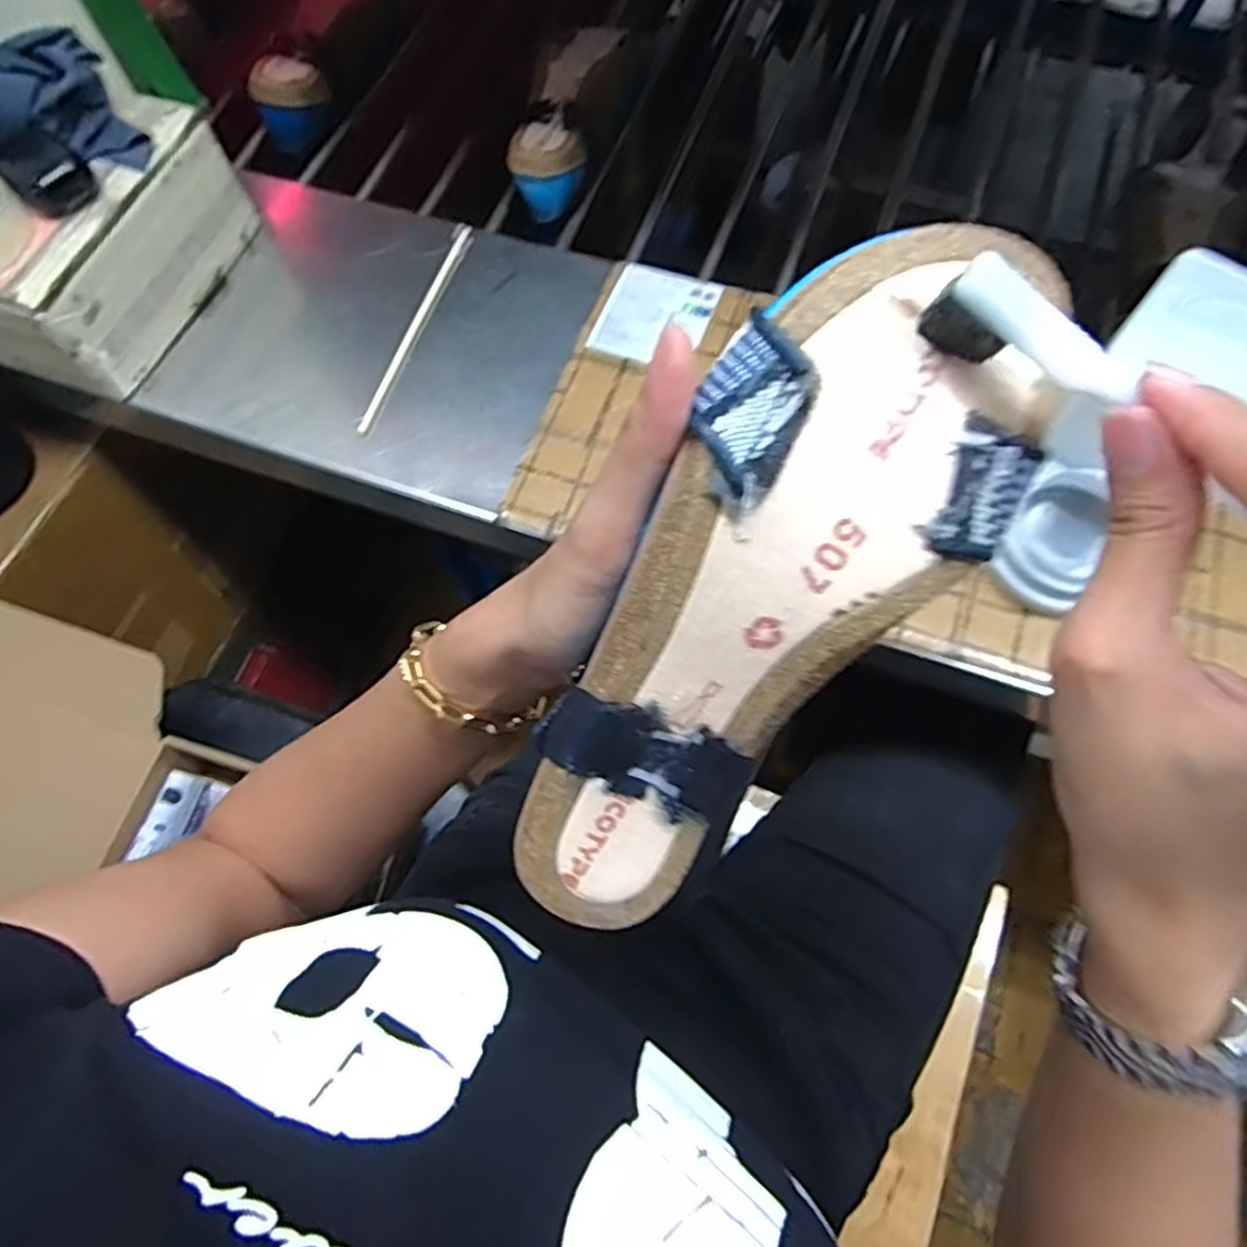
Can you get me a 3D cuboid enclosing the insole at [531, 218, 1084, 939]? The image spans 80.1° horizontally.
[{"bbox_3d":[0.038,-0.002,0.208,0.082,0.023,0.219,25,108,-12],"label":"insole"}]

